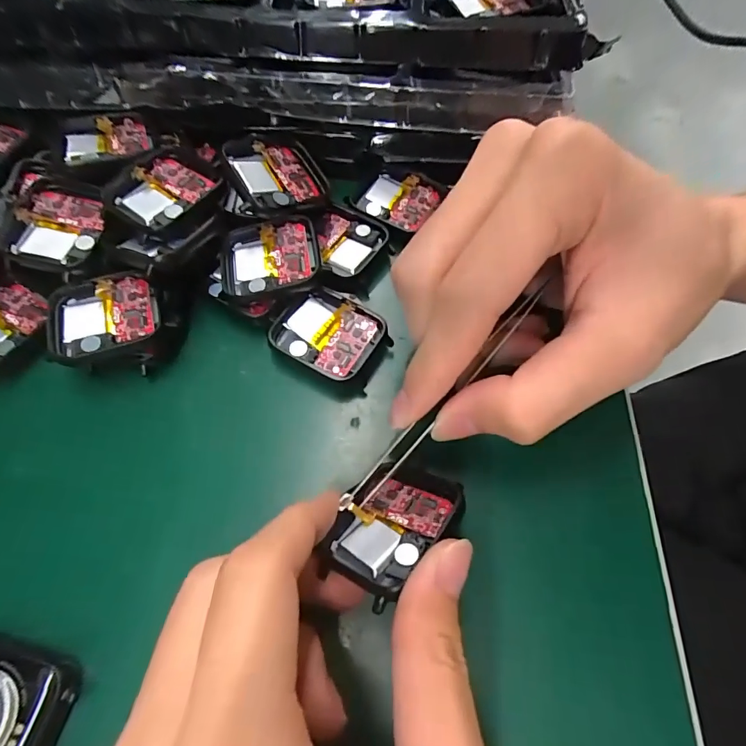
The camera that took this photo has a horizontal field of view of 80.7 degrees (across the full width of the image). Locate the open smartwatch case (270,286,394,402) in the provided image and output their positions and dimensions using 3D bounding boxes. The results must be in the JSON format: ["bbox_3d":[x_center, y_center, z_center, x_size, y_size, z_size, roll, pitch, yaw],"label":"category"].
[{"bbox_3d":[-0.017,-0.015,0.182,0.046,0.009,0.039,31,67,18],"label":"open smartwatch case"}]

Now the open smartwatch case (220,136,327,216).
[{"bbox_3d":[-0.042,-0.089,0.197,0.044,0.005,0.040,-24,81,-35],"label":"open smartwatch case"}]

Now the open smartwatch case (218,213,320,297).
[{"bbox_3d":[-0.046,-0.049,0.193,0.043,0.017,0.034,-9,63,-3],"label":"open smartwatch case"}]

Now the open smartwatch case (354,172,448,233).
[{"bbox_3d":[0.012,-0.087,0.220,0.038,0.007,0.033,20,66,12],"label":"open smartwatch case"}]

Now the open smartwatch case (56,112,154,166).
[{"bbox_3d":[-0.121,-0.104,0.198,0.038,0.008,0.037,-20,64,-8],"label":"open smartwatch case"}]

